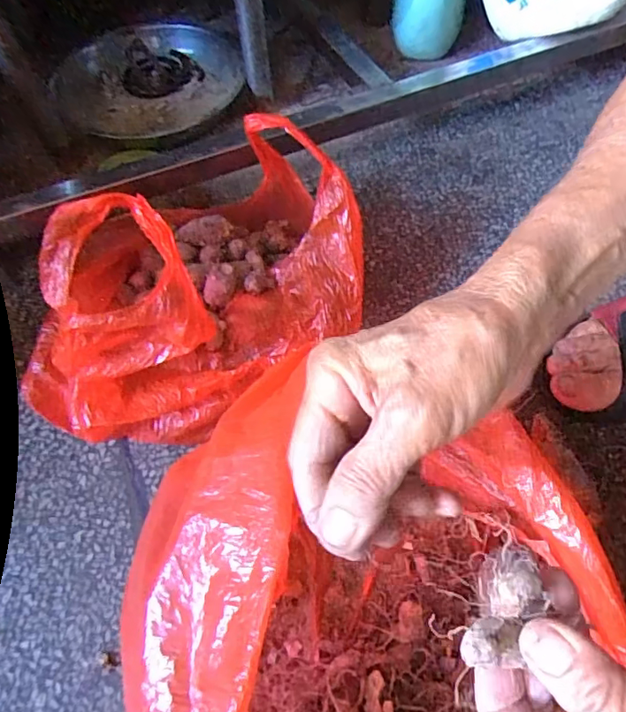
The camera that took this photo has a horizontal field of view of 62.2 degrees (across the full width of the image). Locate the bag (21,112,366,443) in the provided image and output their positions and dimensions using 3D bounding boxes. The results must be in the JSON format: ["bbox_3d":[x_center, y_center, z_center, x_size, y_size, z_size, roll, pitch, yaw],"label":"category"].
[{"bbox_3d":[-0.087,-0.044,0.363,0.246,0.136,0.162,-30,62,-16],"label":"bag"}]

